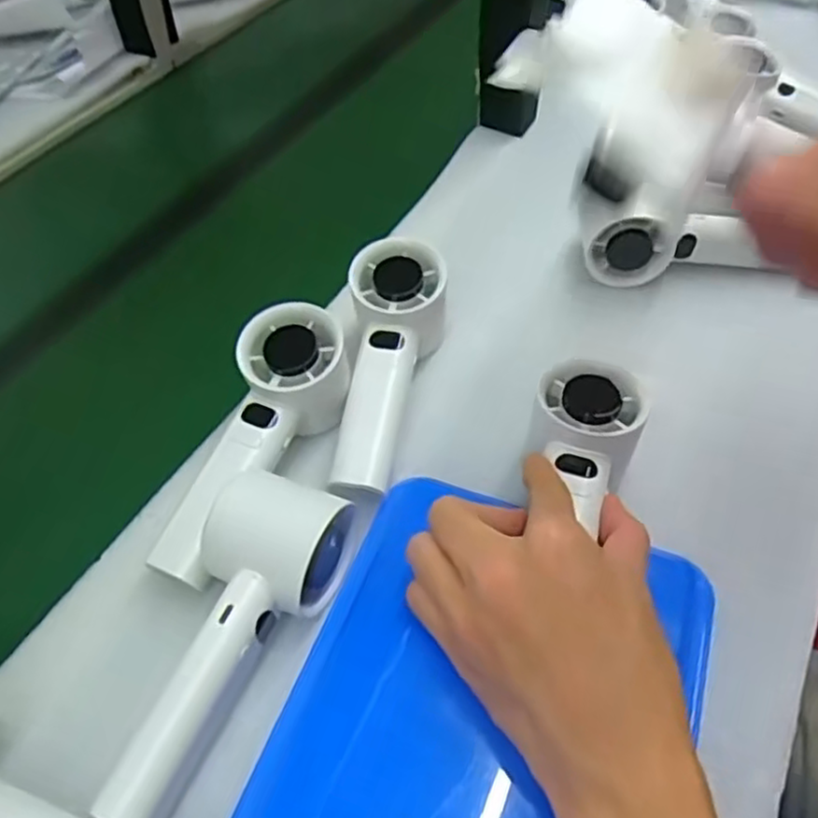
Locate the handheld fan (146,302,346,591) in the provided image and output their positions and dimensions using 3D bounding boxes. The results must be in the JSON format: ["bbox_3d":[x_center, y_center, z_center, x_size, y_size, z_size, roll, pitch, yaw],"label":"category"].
[{"bbox_3d":[-0.083,0.017,0.389,0.057,0.048,0.162,19,68,17],"label":"handheld fan"}]

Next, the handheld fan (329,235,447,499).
[{"bbox_3d":[-0.013,-0.023,0.423,0.059,0.047,0.161,8,66,9],"label":"handheld fan"}]

